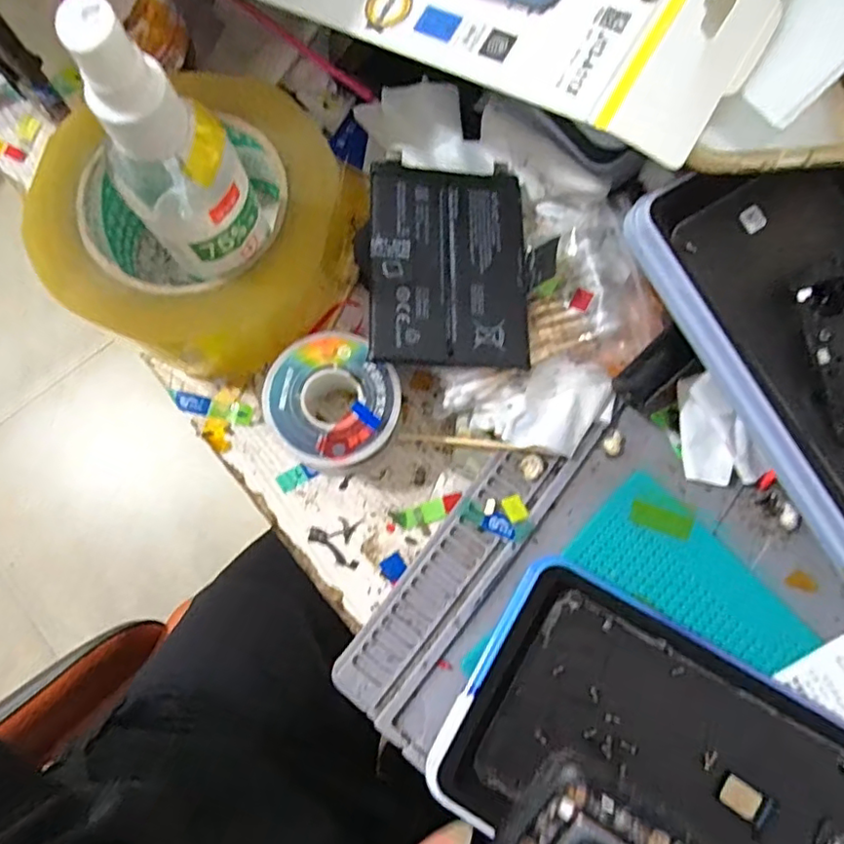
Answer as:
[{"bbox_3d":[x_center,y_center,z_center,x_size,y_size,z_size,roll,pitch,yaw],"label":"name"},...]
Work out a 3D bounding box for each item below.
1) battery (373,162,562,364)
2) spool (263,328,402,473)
[{"bbox_3d":[0.016,-0.066,0.243,0.074,0.006,0.088,2,77,-10],"label":"battery"},{"bbox_3d":[-0.036,-0.007,0.249,0.051,0.032,0.055,0,78,0],"label":"spool"}]

